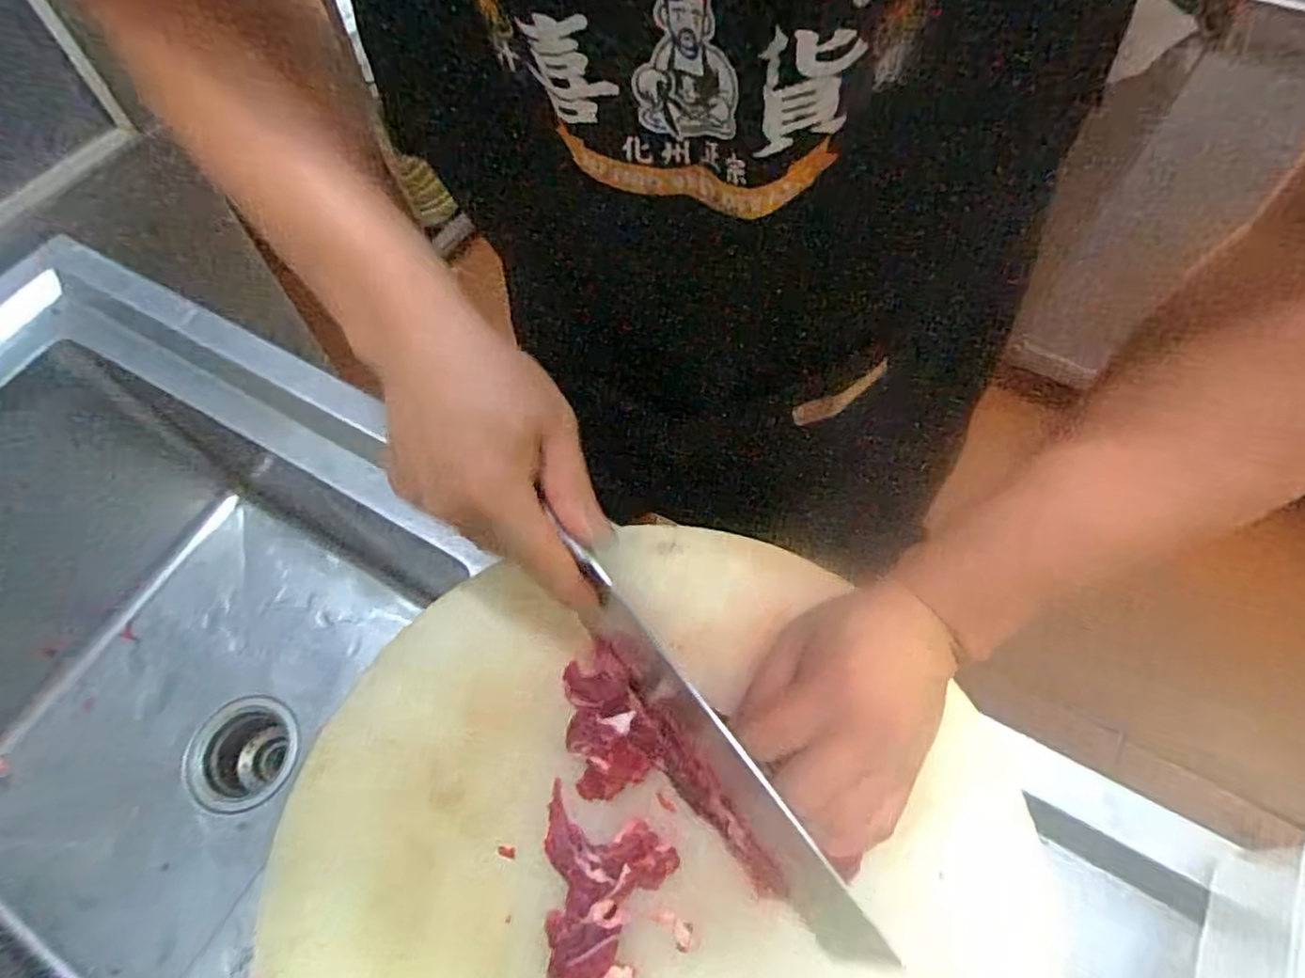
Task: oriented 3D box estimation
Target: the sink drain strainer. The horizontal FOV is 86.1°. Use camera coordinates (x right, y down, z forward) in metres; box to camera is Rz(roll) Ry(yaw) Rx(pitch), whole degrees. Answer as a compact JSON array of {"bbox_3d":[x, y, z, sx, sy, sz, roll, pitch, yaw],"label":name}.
[{"bbox_3d":[-0.419,0.284,0.743,0.114,0.073,0.112,-3,62,-1],"label":"sink drain strainer"}]

